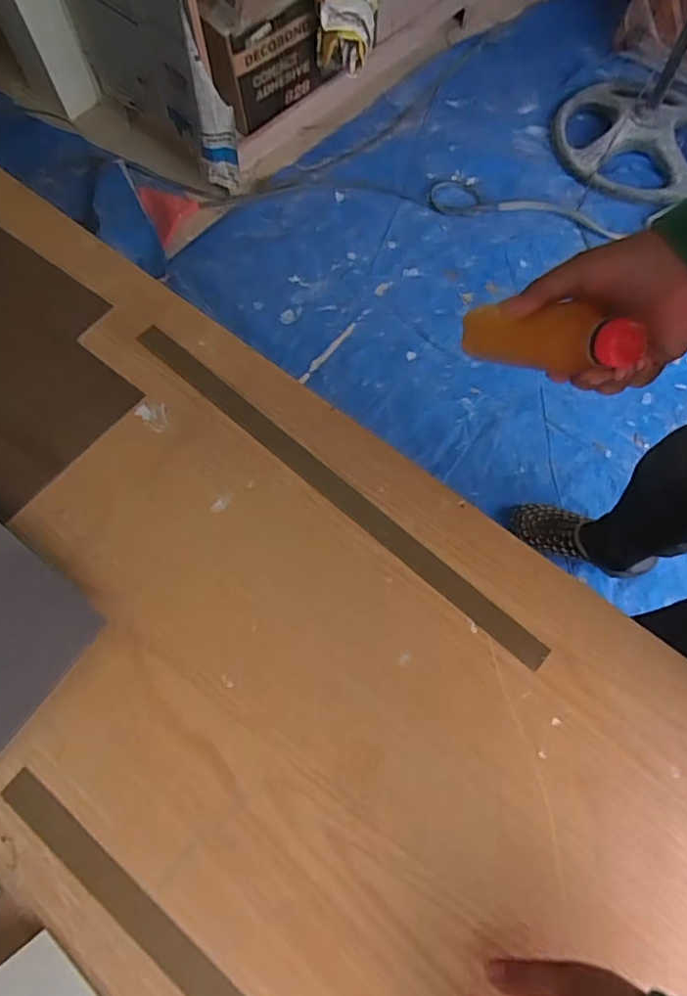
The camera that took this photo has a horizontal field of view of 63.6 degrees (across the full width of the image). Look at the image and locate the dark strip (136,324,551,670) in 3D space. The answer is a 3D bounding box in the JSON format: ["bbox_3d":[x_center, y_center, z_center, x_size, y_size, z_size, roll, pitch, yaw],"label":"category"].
[{"bbox_3d":[-0.025,-0.021,0.607,0.571,0.004,0.028,40,74,14],"label":"dark strip"}]

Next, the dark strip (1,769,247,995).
[{"bbox_3d":[-0.062,0.421,0.422,0.570,0.006,0.035,37,72,13],"label":"dark strip"}]

